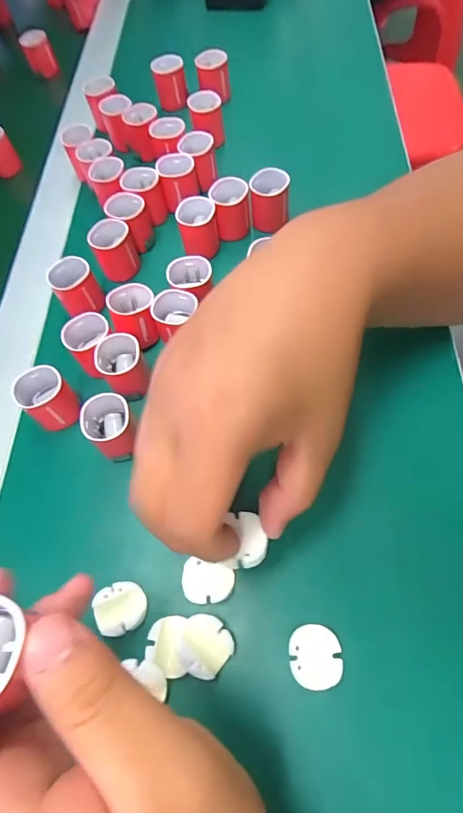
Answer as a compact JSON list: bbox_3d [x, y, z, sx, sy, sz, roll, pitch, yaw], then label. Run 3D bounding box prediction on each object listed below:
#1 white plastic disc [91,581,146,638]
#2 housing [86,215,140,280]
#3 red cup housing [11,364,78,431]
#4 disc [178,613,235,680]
[{"bbox_3d":[-0.060,0.107,0.231,0.026,0.004,0.024,-2,63,4],"label":"white plastic disc"},{"bbox_3d":[-0.090,-0.119,0.331,0.032,0.031,0.031,-2,63,4],"label":"housing"},{"bbox_3d":[-0.118,-0.005,0.277,0.034,0.029,0.029,31,69,18],"label":"red cup housing"},{"bbox_3d":[-0.014,0.119,0.215,0.027,0.005,0.026,9,53,-12],"label":"disc"}]

